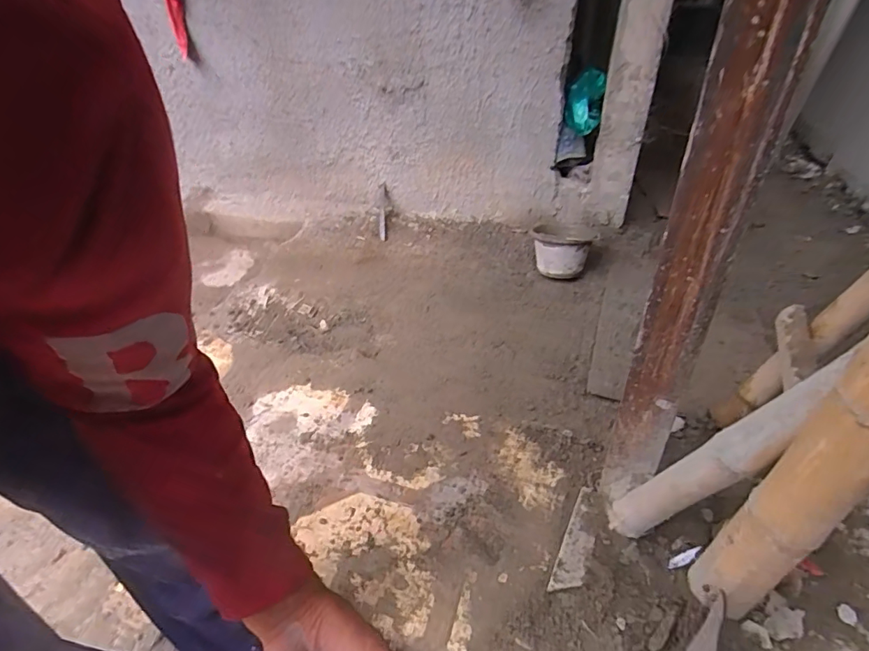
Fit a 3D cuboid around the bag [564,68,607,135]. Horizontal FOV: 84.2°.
[{"bbox_3d":[0.521,-0.777,1.673,0.124,0.190,0.117,8,39,12],"label":"bag"}]

